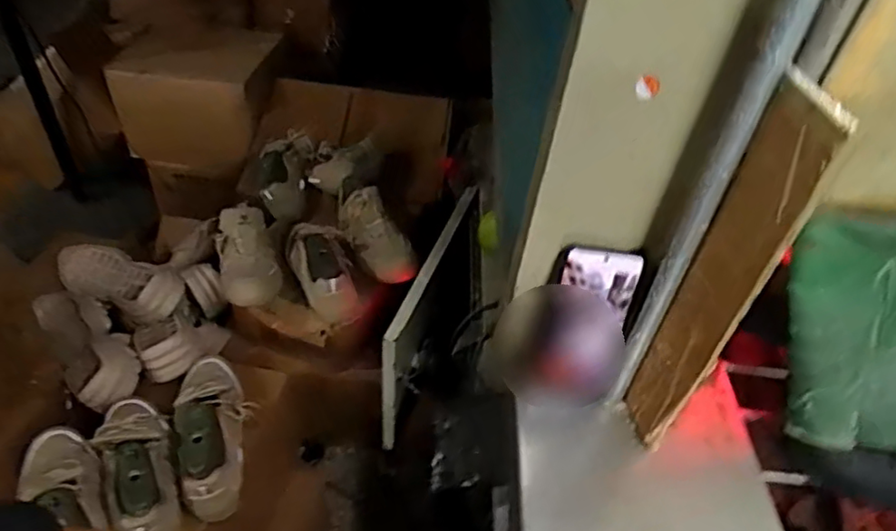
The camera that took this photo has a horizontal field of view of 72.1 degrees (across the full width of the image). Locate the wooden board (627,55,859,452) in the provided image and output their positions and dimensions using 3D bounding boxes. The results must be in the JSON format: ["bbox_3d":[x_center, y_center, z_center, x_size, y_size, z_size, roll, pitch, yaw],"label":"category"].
[{"bbox_3d":[0.210,0.027,0.494,0.008,0.354,0.069,-5,43,-15],"label":"wooden board"}]

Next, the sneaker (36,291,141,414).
[{"bbox_3d":[-0.602,0.126,1.029,0.104,0.060,0.291,-27,52,-30],"label":"sneaker"}]

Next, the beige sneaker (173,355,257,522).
[{"bbox_3d":[-0.338,0.224,0.893,0.096,0.103,0.267,-10,45,-16],"label":"beige sneaker"}]

